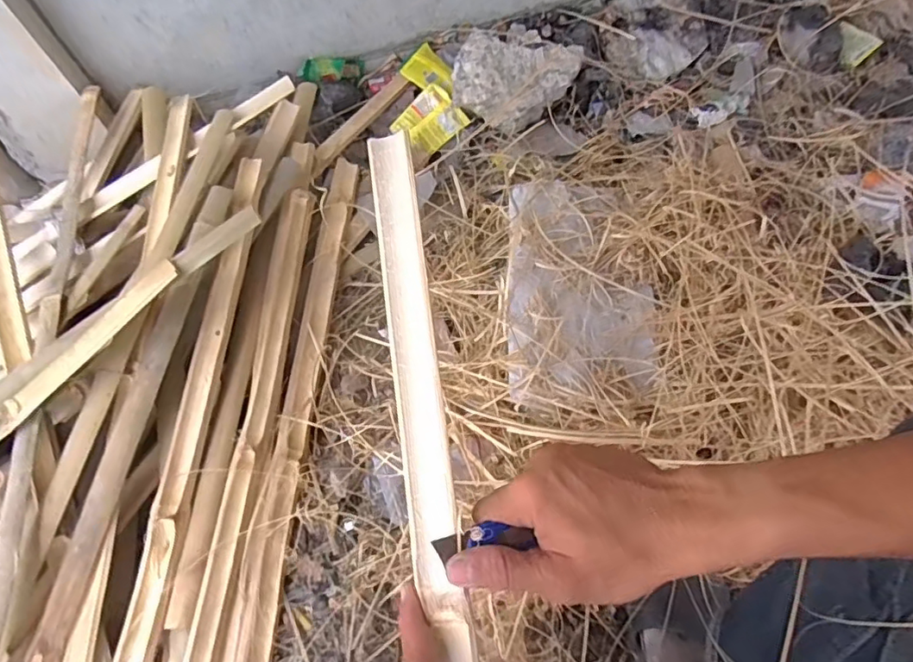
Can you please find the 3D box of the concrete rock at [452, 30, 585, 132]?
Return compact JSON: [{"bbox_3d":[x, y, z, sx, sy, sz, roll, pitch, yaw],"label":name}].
[{"bbox_3d":[0.115,-0.477,1.023,0.227,0.099,0.196,5,64,6],"label":"concrete rock"}]

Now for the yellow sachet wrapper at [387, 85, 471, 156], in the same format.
[{"bbox_3d":[-0.051,-0.394,1.024,0.117,0.033,0.105,-38,68,-14],"label":"yellow sachet wrapper"}]

